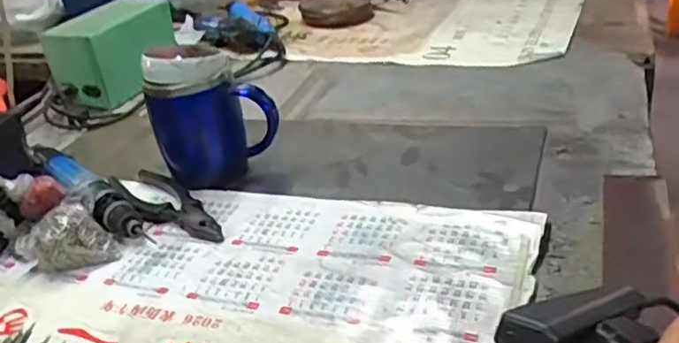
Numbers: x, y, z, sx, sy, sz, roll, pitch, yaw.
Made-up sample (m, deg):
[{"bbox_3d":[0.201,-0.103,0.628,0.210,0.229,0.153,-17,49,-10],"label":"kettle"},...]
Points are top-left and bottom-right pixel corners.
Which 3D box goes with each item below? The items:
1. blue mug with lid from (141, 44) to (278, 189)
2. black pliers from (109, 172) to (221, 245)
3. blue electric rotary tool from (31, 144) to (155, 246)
[{"bbox_3d":[-0.129,-0.060,0.651,0.111,0.133,0.092,-15,30,-12],"label":"blue mug with lid"},{"bbox_3d":[-0.164,0.032,0.616,0.050,0.013,0.162,-26,34,-29],"label":"black pliers"},{"bbox_3d":[-0.246,0.016,0.641,0.035,0.035,0.212,-29,35,-32],"label":"blue electric rotary tool"}]

